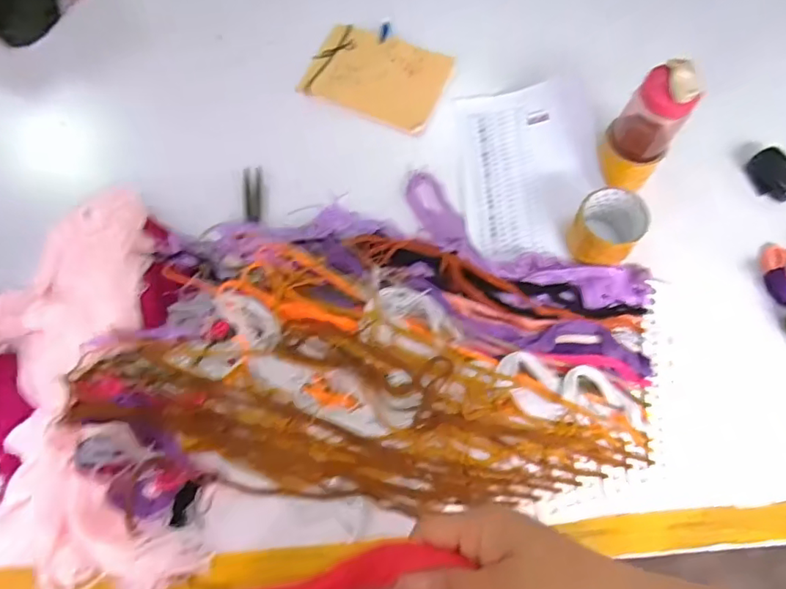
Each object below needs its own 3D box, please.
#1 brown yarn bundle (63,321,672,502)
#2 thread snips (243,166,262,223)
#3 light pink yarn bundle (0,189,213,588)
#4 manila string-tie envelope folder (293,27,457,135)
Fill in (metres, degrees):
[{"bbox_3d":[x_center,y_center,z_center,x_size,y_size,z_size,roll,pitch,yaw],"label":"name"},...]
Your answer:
[{"bbox_3d":[-0.026,0.131,0.615,0.647,0.064,0.200,6,70,3],"label":"brown yarn bundle"},{"bbox_3d":[-0.199,-0.146,0.769,0.025,0.013,0.089,-8,70,-2],"label":"thread snips"},{"bbox_3d":[-0.379,0.098,0.640,0.219,0.068,0.503,-16,70,-5],"label":"light pink yarn bundle"},{"bbox_3d":[-0.025,-0.336,0.826,0.208,0.013,0.152,24,74,9],"label":"manila string-tie envelope folder"}]

